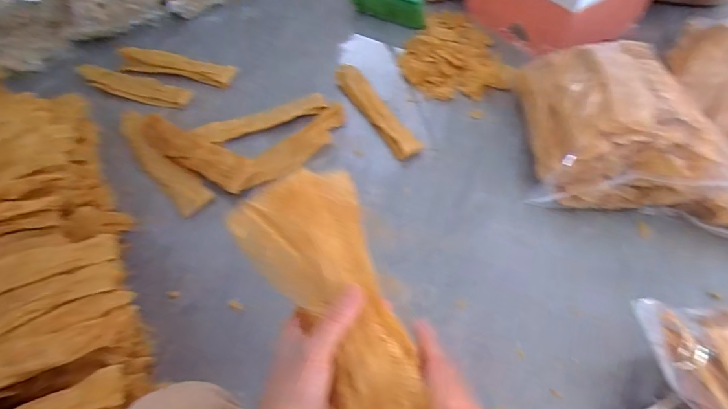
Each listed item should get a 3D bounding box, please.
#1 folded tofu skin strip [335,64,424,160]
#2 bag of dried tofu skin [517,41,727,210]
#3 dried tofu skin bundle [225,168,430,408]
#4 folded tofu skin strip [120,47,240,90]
[{"bbox_3d":[0.030,-0.245,1.058,0.069,0.031,0.310,-31,73,-18],"label":"folded tofu skin strip"},{"bbox_3d":[0.570,-0.194,0.921,0.359,0.180,0.388,2,55,4],"label":"bag of dried tofu skin"},{"bbox_3d":[0.000,0.137,0.288,0.092,0.032,0.353,-19,72,-11],"label":"dried tofu skin bundle"},{"bbox_3d":[-0.499,-0.377,1.117,0.287,0.059,0.064,3,50,-30],"label":"folded tofu skin strip"}]

